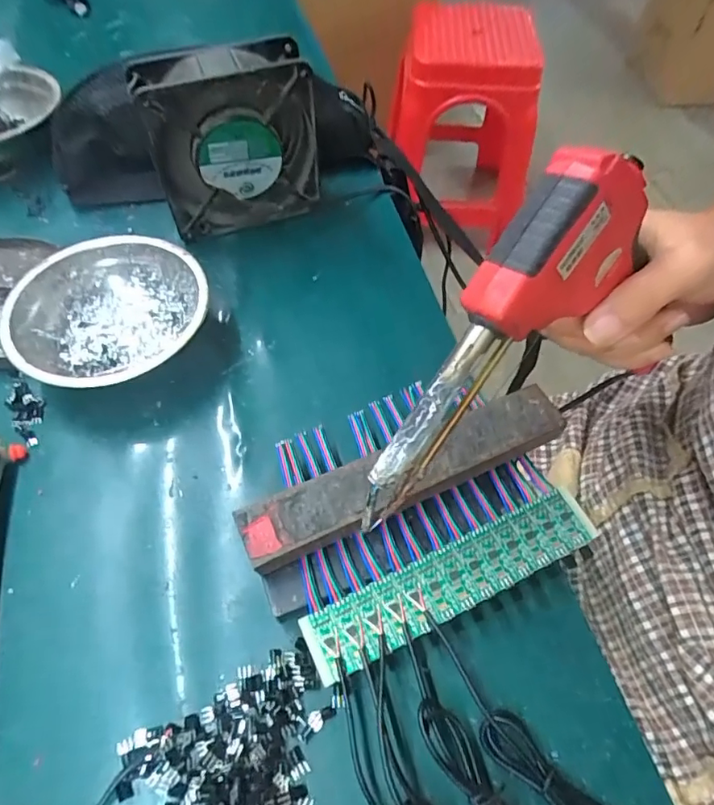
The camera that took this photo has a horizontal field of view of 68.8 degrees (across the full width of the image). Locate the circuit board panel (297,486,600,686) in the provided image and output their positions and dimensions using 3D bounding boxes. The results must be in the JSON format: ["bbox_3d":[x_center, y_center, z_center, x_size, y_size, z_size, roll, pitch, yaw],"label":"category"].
[{"bbox_3d":[0.052,0.091,0.274,0.163,0.004,0.031,-22,64,-13],"label":"circuit board panel"}]

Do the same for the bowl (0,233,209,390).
[{"bbox_3d":[-0.165,-0.056,0.354,0.126,0.039,0.118,-37,66,-23],"label":"bowl"}]

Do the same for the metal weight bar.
[{"bbox_3d":[0.028,0.041,0.290,0.186,0.025,0.036,-21,61,-15],"label":"metal weight bar"}]

